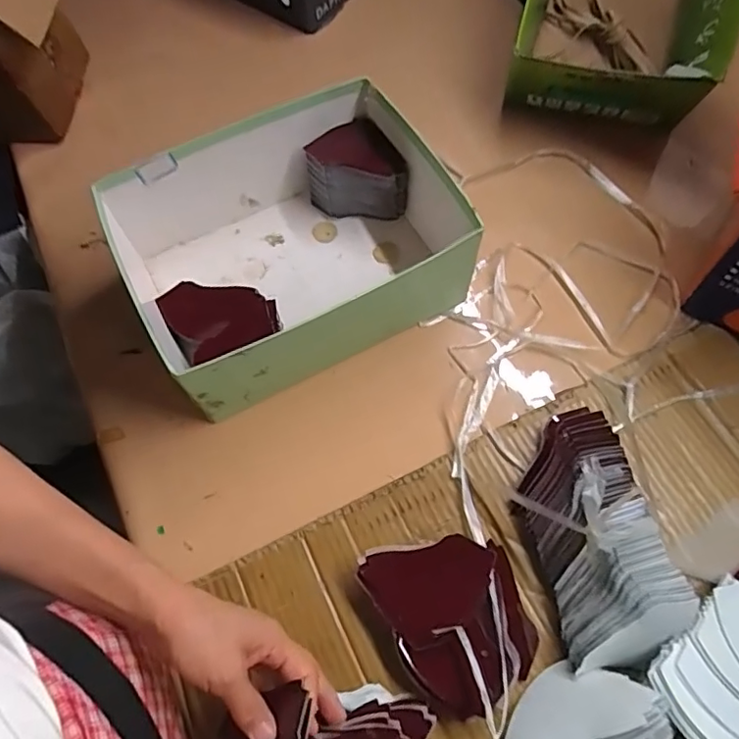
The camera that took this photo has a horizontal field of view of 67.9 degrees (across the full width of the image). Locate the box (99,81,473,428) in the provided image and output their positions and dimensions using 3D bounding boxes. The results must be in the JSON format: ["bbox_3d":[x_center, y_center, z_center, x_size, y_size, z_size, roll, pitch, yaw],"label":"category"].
[{"bbox_3d":[-0.064,-0.125,0.545,0.320,0.117,0.233,-26,66,-10],"label":"box"}]

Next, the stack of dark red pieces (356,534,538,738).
[{"bbox_3d":[0.069,0.201,0.437,0.116,0.036,0.136,-18,65,-6],"label":"stack of dark red pieces"}]

